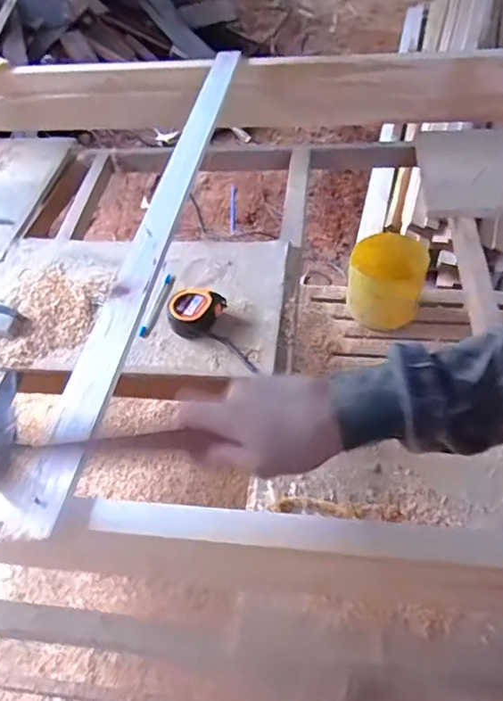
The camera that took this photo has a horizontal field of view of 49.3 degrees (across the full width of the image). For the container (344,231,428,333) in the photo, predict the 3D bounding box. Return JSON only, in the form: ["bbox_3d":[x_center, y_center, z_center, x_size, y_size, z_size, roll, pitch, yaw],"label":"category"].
[{"bbox_3d":[0.292,-0.160,1.198,0.162,0.169,0.149,13,51,15],"label":"container"}]

